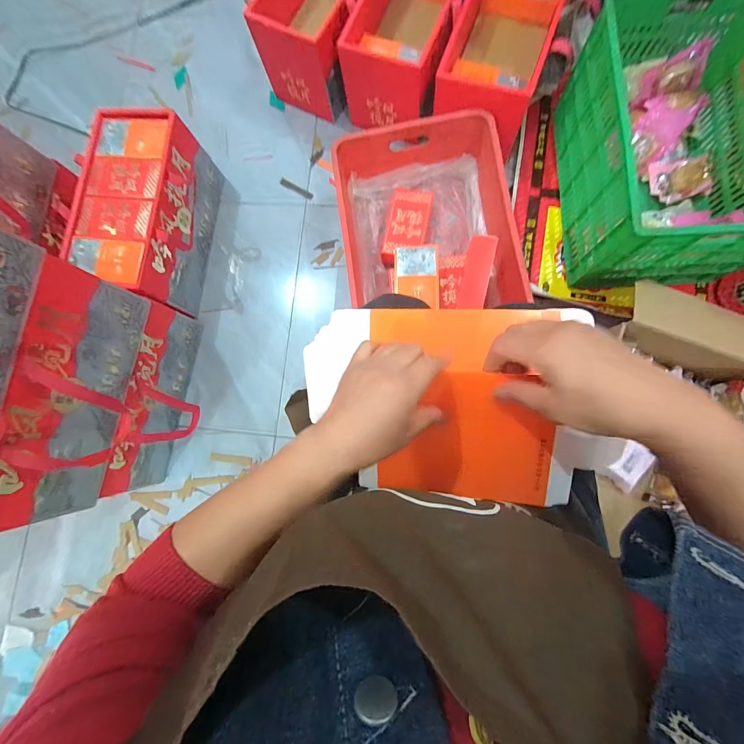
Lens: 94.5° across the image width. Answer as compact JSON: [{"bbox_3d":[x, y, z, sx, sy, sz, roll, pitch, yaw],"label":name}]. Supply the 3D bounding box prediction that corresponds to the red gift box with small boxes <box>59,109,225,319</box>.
[{"bbox_3d":[-0.538,-0.359,0.846,0.231,0.216,0.431,2,82,6],"label":"red gift box with small boxes"}]

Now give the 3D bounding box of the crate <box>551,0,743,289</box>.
[{"bbox_3d":[0.605,-0.466,0.700,0.331,0.259,0.508,-2,82,5],"label":"crate"}]

